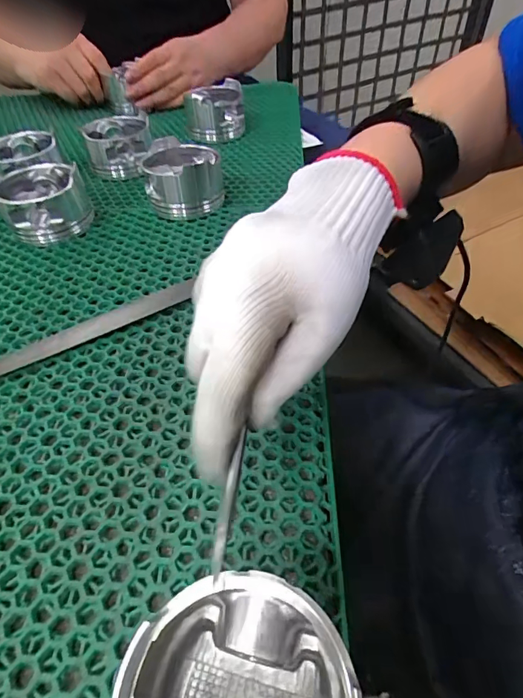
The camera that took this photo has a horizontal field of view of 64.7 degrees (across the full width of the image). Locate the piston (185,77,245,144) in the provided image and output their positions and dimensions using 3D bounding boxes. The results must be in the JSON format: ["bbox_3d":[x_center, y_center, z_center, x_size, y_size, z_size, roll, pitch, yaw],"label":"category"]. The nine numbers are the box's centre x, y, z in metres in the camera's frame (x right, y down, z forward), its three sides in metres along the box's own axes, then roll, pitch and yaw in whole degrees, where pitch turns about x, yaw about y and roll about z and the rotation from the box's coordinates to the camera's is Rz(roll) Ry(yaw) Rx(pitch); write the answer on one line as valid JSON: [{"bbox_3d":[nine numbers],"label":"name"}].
[{"bbox_3d":[-0.059,-0.313,0.548,0.073,0.056,0.078,-5,49,-1],"label":"piston"}]

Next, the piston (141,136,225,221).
[{"bbox_3d":[-0.078,-0.171,0.417,0.073,0.056,0.073,-2,49,2],"label":"piston"}]

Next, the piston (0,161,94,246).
[{"bbox_3d":[-0.208,-0.143,0.397,0.077,0.051,0.084,-20,51,-14],"label":"piston"}]

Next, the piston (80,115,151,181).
[{"bbox_3d":[-0.165,-0.235,0.483,0.071,0.046,0.069,-15,50,-10],"label":"piston"}]

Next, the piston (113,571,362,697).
[{"bbox_3d":[-0.010,0.127,0.149,0.081,0.043,0.072,-30,54,-21],"label":"piston"}]

